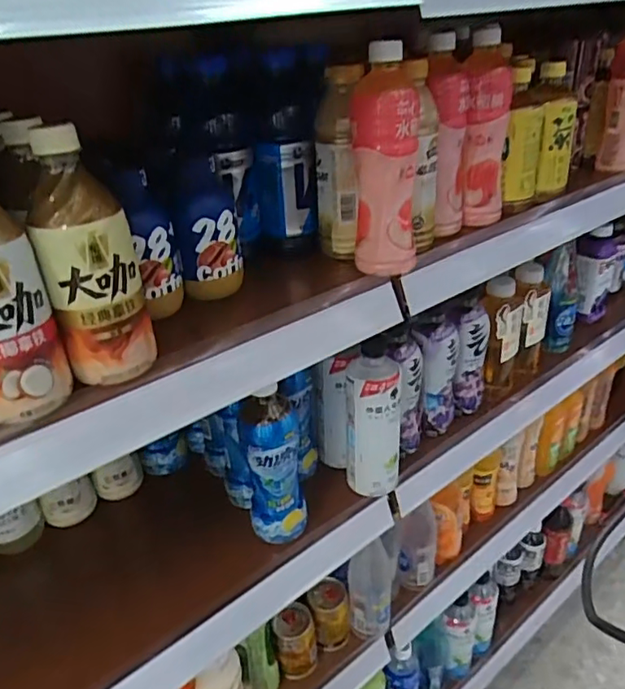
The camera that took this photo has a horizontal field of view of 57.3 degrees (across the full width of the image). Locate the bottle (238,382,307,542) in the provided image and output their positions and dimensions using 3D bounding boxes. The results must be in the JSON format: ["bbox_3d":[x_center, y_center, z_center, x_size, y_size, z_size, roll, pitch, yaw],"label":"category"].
[{"bbox_3d":[-0.045,0.126,0.640,0.060,0.194,0.056,-7,29,-7],"label":"bottle"}]

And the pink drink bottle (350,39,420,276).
[{"bbox_3d":[0.072,-0.176,0.561,0.062,0.200,0.071,0,29,6],"label":"pink drink bottle"}]

